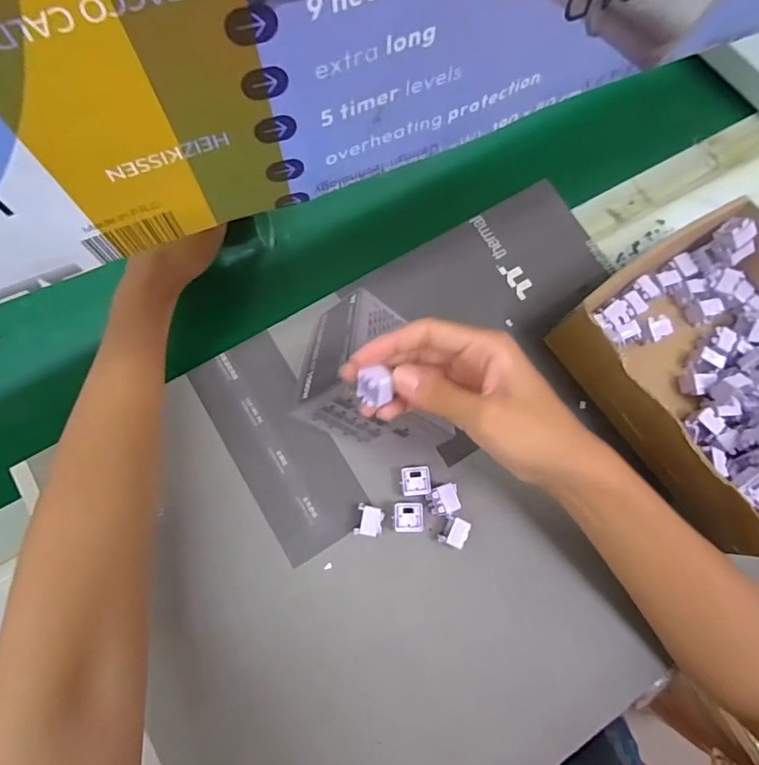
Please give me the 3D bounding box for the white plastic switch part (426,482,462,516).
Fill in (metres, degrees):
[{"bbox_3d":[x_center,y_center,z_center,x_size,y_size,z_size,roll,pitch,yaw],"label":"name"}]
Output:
[{"bbox_3d":[0.046,0.085,0.348,0.021,0.018,0.019,-17,74,-7],"label":"white plastic switch part"}]

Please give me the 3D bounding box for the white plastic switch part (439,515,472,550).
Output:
[{"bbox_3d":[0.053,0.106,0.341,0.017,0.017,0.019,25,74,5],"label":"white plastic switch part"}]

